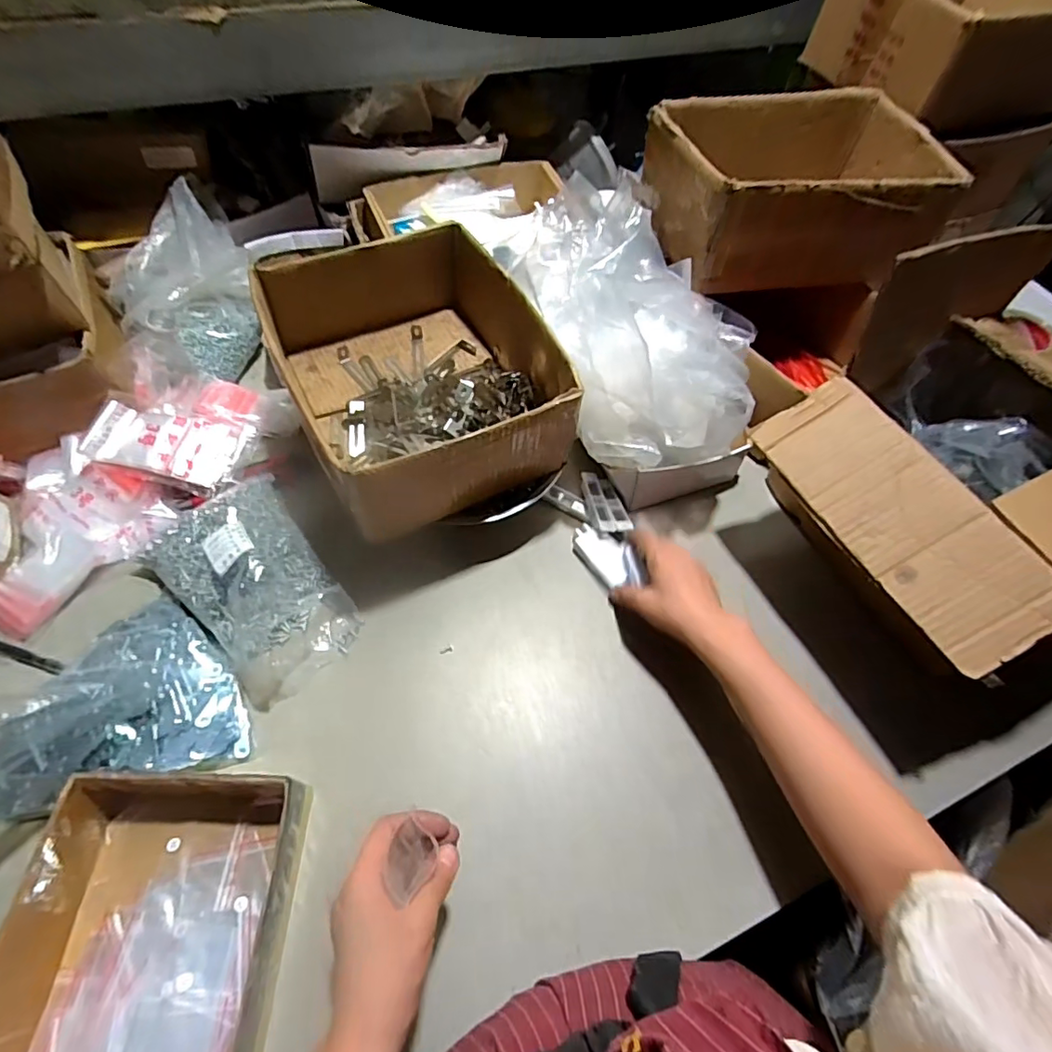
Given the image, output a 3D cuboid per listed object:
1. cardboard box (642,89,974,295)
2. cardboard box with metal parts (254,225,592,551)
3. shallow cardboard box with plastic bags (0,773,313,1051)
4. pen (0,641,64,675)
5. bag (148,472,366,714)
[{"bbox_3d":[0.338,-0.431,0.721,0.327,0.130,0.226,-11,60,-10],"label":"cardboard box"},{"bbox_3d":[-0.120,-0.170,0.609,0.252,0.119,0.306,-24,63,-17],"label":"cardboard box with metal parts"},{"bbox_3d":[-0.284,0.328,0.410,0.190,0.074,0.255,2,58,-3],"label":"shallow cardboard box with plastic bags"},{"bbox_3d":[-0.509,0.125,0.550,0.112,0.005,0.012,17,59,6],"label":"pen"},{"bbox_3d":[-0.280,0.053,0.573,0.143,0.085,0.219,-38,68,-23],"label":"bag"}]

